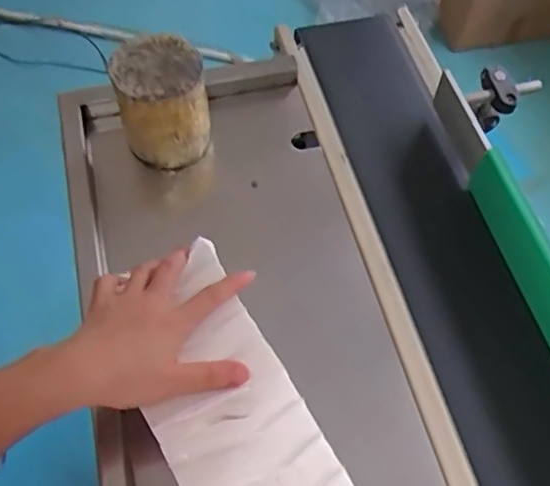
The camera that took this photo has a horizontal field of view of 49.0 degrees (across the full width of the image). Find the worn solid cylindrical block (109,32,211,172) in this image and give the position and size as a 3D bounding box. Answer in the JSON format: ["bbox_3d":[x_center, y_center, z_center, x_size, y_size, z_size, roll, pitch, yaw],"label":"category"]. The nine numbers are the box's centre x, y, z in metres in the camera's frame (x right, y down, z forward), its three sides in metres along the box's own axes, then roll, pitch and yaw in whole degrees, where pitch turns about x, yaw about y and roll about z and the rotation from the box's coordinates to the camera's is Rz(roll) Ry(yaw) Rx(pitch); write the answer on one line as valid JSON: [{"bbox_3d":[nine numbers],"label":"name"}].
[{"bbox_3d":[-0.103,-0.125,0.557,0.078,0.110,0.071,-11,59,-11],"label":"worn solid cylindrical block"}]

